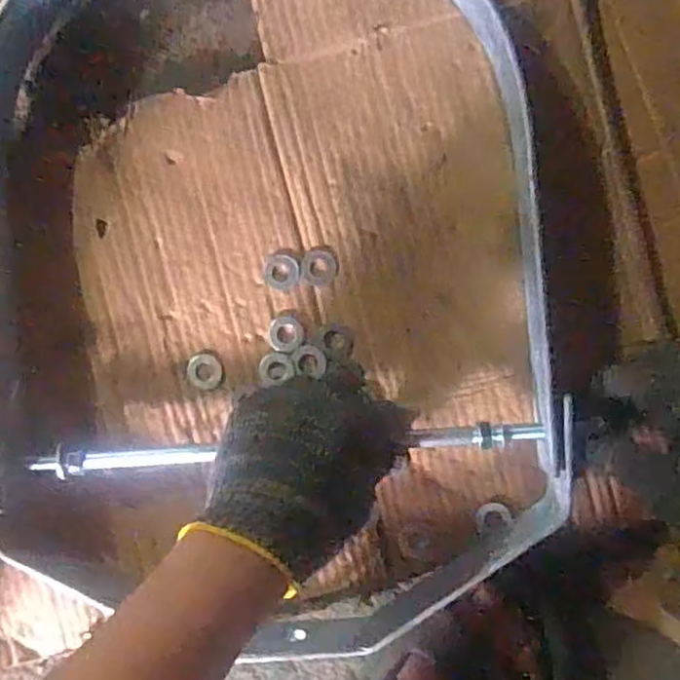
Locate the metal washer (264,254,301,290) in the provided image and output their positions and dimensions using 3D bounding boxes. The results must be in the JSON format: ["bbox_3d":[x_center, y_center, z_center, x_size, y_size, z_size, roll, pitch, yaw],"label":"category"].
[{"bbox_3d":[-0.041,-0.048,0.467,0.025,0.004,0.025,0,89,4],"label":"metal washer"}]

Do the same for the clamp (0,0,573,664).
[{"bbox_3d":[-0.057,-0.046,0.452,0.381,0.057,0.525,-6,89,4],"label":"clamp"}]

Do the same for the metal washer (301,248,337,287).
[{"bbox_3d":[-0.015,-0.051,0.465,0.024,0.004,0.025,0,89,4],"label":"metal washer"}]

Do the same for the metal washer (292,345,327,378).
[{"bbox_3d":[-0.021,0.015,0.464,0.023,0.004,0.021,15,90,4],"label":"metal washer"}]

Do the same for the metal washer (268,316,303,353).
[{"bbox_3d":[-0.039,-0.004,0.468,0.025,0.004,0.025,0,89,4],"label":"metal washer"}]

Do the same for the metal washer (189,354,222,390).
[{"bbox_3d":[-0.096,0.022,0.468,0.024,0.004,0.024,0,89,4],"label":"metal washer"}]

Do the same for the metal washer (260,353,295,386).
[{"bbox_3d":[-0.045,0.020,0.463,0.024,0.004,0.022,0,89,4],"label":"metal washer"}]

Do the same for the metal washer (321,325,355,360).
[{"bbox_3d":[-0.001,0.001,0.464,0.022,0.004,0.024,0,89,4],"label":"metal washer"}]

